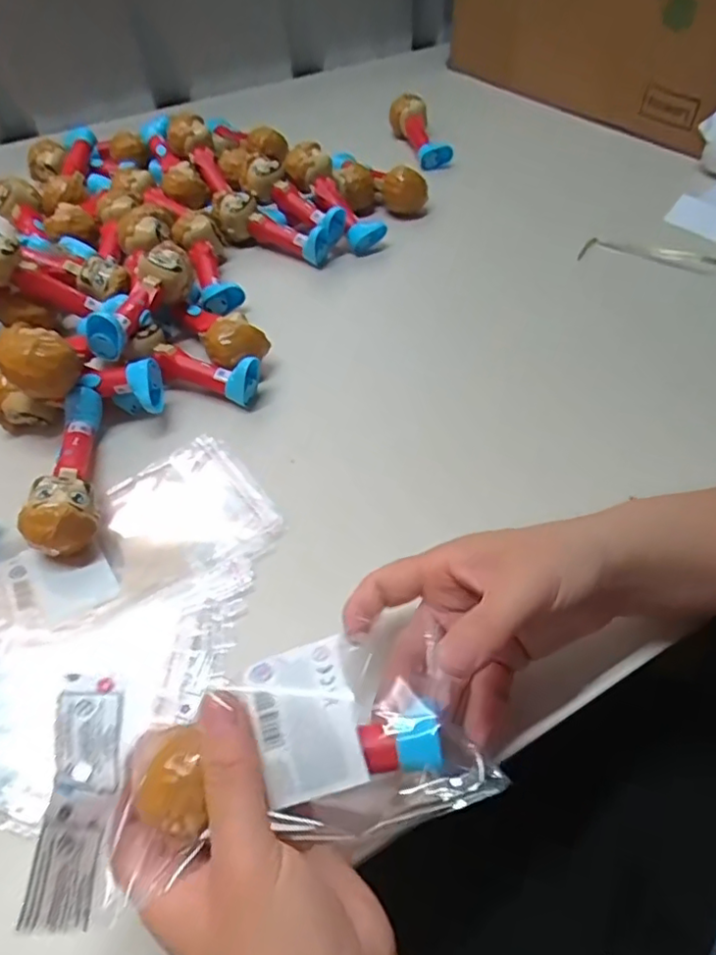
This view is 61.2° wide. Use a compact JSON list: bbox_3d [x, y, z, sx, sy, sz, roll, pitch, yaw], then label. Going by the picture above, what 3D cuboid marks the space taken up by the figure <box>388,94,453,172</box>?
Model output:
[{"bbox_3d":[0.070,-0.394,0.688,0.033,0.048,0.103,-15,52,-11],"label":"figure"}]

